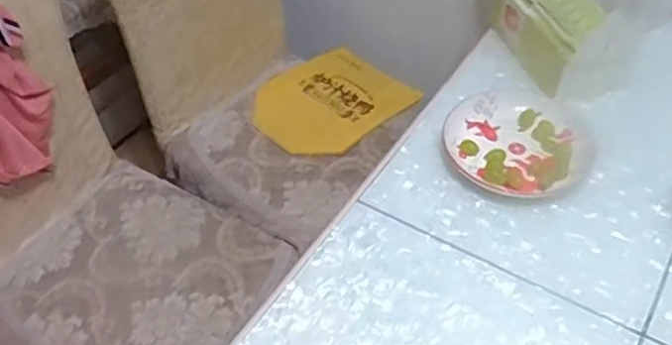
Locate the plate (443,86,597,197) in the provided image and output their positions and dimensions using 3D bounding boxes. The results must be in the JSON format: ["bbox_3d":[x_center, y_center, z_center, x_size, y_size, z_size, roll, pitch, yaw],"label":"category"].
[{"bbox_3d":[0.258,-0.048,0.970,0.201,0.027,0.194,-1,48,1],"label":"plate"}]

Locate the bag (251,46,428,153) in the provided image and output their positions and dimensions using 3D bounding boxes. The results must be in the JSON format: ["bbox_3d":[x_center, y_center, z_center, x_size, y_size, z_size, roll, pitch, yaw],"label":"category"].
[{"bbox_3d":[-0.016,-0.158,1.492,0.320,0.013,0.275,-36,56,-27],"label":"bag"}]

